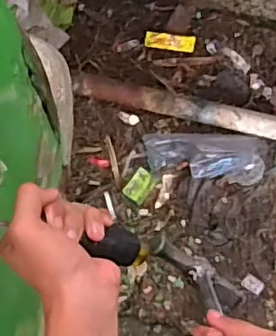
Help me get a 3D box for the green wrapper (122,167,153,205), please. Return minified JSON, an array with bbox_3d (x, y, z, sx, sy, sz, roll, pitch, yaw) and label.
[{"bbox_3d":[0.004,0.044,1.467,0.059,0.004,0.079,36,82,4],"label":"green wrapper"}]

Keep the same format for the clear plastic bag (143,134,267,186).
[{"bbox_3d":[0.163,-0.032,1.449,0.299,0.051,0.110,7,73,1],"label":"clear plastic bag"}]

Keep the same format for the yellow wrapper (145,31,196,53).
[{"bbox_3d":[0.081,-0.319,1.487,0.126,0.005,0.042,8,88,6],"label":"yellow wrapper"}]

